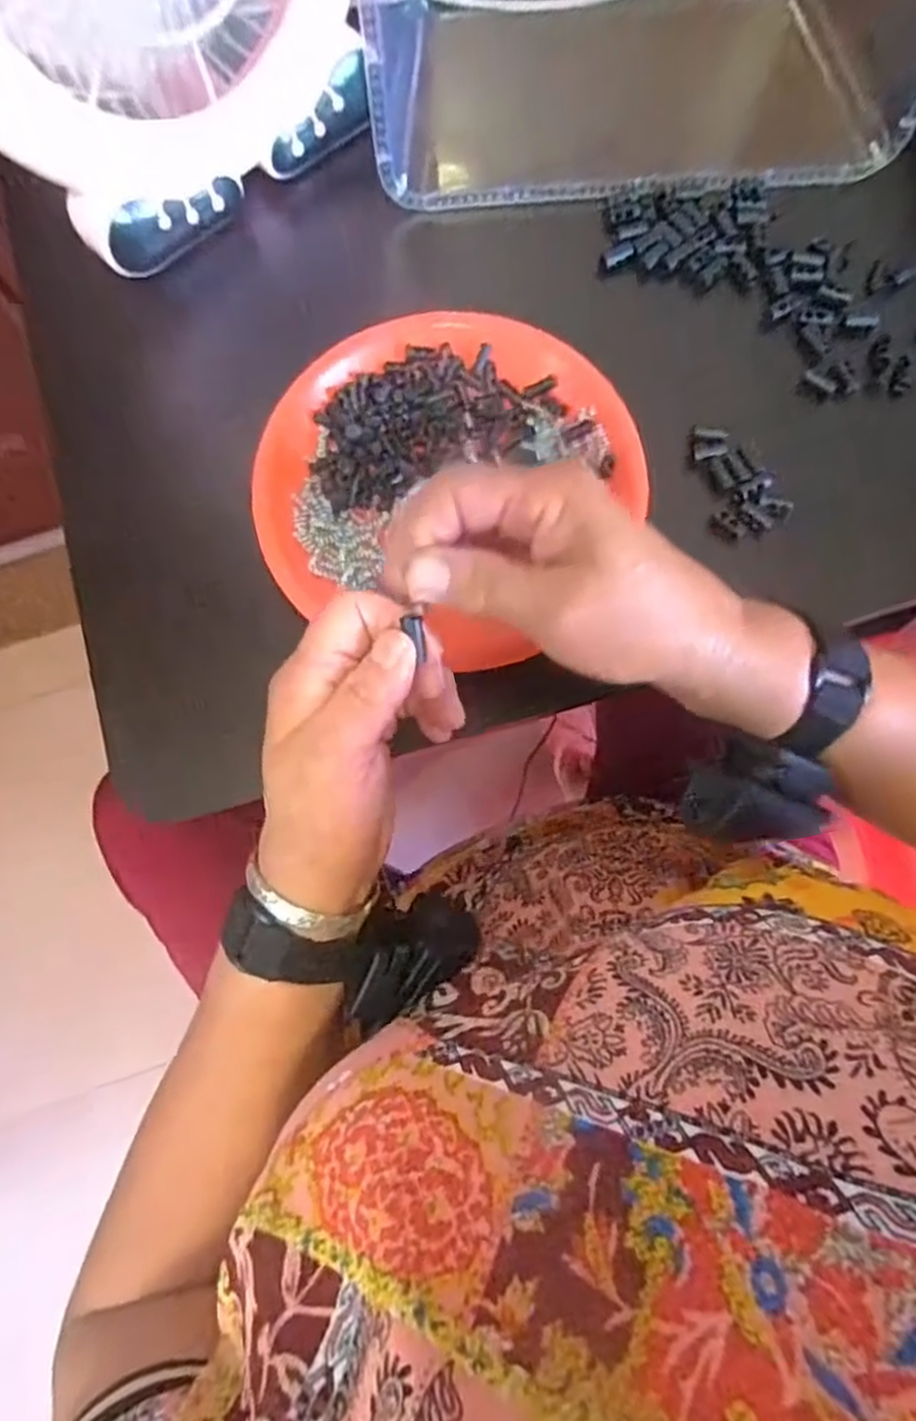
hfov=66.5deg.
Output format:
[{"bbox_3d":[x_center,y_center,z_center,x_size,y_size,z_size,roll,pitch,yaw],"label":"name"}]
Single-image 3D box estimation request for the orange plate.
[{"bbox_3d":[-0.009,-0.120,0.365,0.178,0.023,0.191,0,79,1],"label":"orange plate"}]

